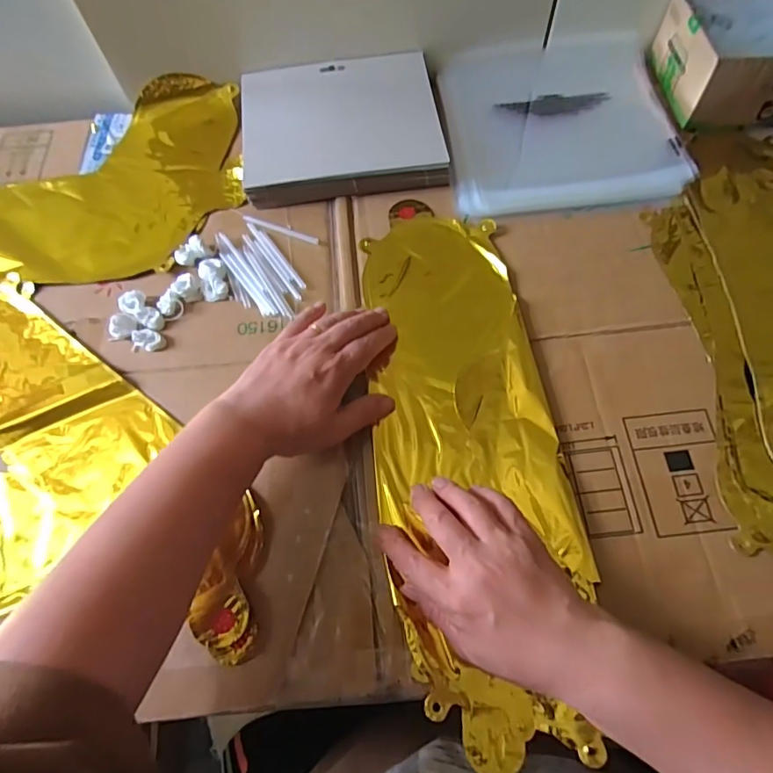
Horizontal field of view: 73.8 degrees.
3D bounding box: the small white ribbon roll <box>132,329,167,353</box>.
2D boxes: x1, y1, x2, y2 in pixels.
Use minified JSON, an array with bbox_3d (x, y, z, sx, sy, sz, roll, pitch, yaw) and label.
[{"bbox_3d":[-0.199,-0.039,0.431,0.027,0.011,0.019,1,67,3],"label":"small white ribbon roll"}]

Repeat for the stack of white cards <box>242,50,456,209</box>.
[{"bbox_3d":[-0.045,-0.256,0.505,0.186,0.018,0.158,-8,66,-1],"label":"stack of white cards"}]

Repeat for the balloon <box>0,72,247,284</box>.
[{"bbox_3d":[-0.346,-0.188,0.510,0.403,0.024,0.228,-11,66,-3],"label":"balloon"}]

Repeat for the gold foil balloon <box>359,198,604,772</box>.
[{"bbox_3d":[0.062,0.029,0.400,0.137,0.013,0.435,-6,66,0],"label":"gold foil balloon"}]

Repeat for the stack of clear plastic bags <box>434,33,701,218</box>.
[{"bbox_3d":[0.172,-0.275,0.523,0.222,0.012,0.227,-5,66,0],"label":"stack of clear plastic bags"}]

